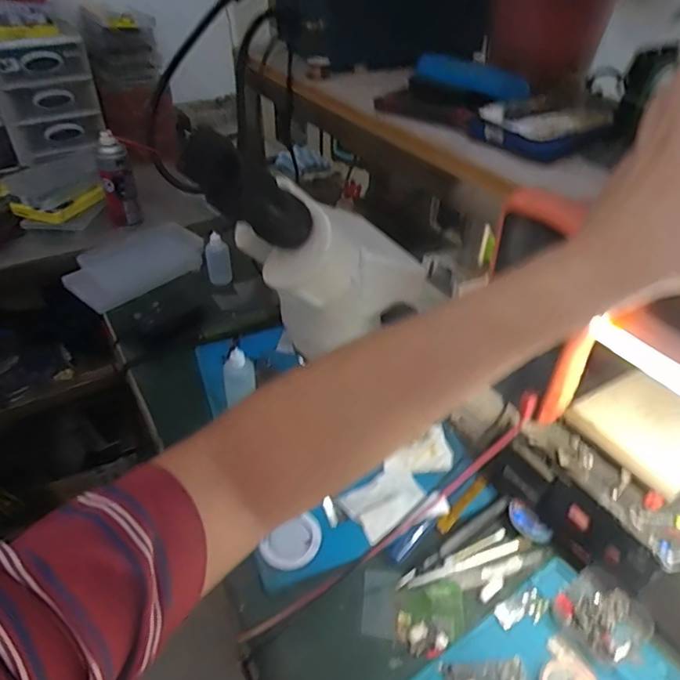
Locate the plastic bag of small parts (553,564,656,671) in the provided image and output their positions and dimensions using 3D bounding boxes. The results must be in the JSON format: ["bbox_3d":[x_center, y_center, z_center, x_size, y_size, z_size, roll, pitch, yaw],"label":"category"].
[{"bbox_3d":[0.217,0.229,0.421,0.065,0.016,0.063,-22,45,-27],"label":"plastic bag of small parts"}]

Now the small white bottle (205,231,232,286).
[{"bbox_3d":[-0.193,-0.131,0.809,0.038,0.096,0.021,0,41,-1],"label":"small white bottle"}]

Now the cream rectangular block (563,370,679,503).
[{"bbox_3d":[0.283,0.081,0.465,0.105,0.015,0.110,-18,43,-23],"label":"cream rectangular block"}]

